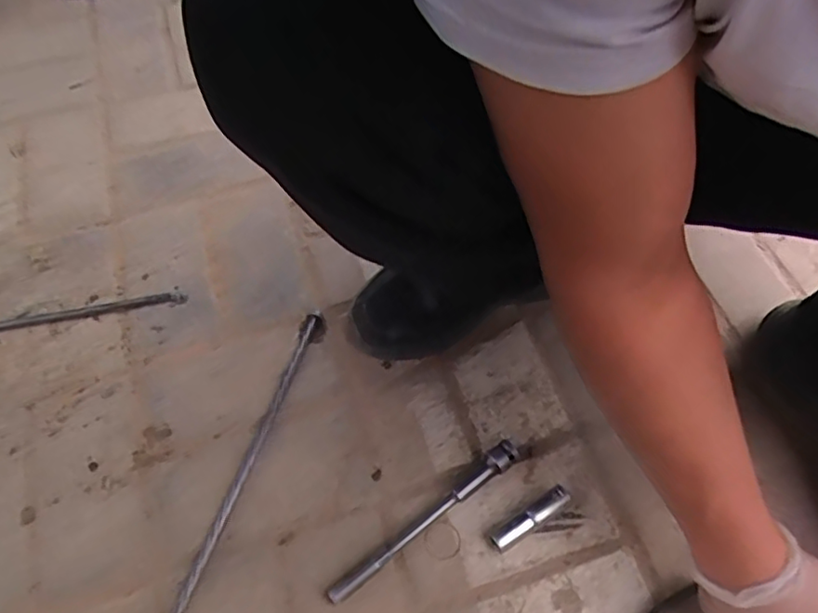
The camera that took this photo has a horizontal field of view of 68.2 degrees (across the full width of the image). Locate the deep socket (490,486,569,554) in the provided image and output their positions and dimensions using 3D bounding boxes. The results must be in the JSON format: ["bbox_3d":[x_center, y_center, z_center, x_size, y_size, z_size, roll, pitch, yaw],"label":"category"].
[{"bbox_3d":[0.106,0.188,0.532,0.080,0.019,0.016,-30,64,-18],"label":"deep socket"}]

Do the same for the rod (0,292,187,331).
[{"bbox_3d":[-0.365,0.011,0.625,0.255,0.005,0.014,-10,60,-7],"label":"rod"}]

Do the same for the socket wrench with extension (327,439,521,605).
[{"bbox_3d":[0.016,0.186,0.532,0.206,0.018,0.020,-33,65,-19],"label":"socket wrench with extension"}]

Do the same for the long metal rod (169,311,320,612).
[{"bbox_3d":[-0.150,0.146,0.549,0.016,0.012,0.331,16,60,9],"label":"long metal rod"}]

